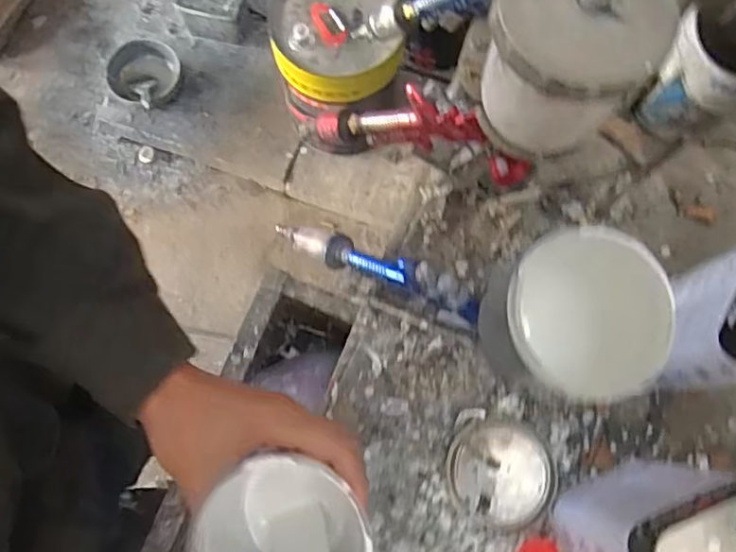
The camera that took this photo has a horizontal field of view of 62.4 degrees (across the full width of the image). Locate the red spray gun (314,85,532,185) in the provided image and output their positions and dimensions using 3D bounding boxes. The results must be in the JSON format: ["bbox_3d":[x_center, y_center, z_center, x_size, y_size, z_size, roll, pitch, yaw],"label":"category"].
[{"bbox_3d":[0.026,-0.133,0.572,0.254,0.101,0.036,20,73,43],"label":"red spray gun"}]

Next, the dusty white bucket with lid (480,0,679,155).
[{"bbox_3d":[0.122,-0.139,0.382,0.095,0.110,0.091,0,77,-2],"label":"dusty white bucket with lid"}]

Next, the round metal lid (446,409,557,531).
[{"bbox_3d":[0.120,0.178,0.550,0.096,0.013,0.091,0,77,-2],"label":"round metal lid"}]

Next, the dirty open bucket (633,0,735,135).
[{"bbox_3d":[0.325,-0.196,0.584,0.098,0.147,0.107,40,79,7],"label":"dirty open bucket"}]

